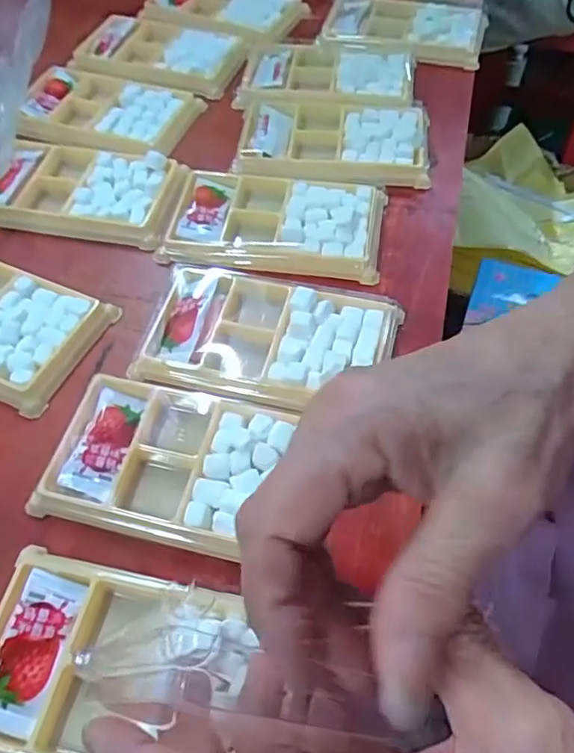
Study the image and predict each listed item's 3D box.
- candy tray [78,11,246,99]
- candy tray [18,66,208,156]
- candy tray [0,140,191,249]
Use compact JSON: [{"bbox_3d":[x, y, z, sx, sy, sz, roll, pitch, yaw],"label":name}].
[{"bbox_3d":[-0.103,-0.267,0.477,0.129,0.020,0.079,17,58,12],"label":"candy tray"},{"bbox_3d":[-0.135,-0.198,0.436,0.124,0.021,0.078,16,58,11],"label":"candy tray"},{"bbox_3d":[-0.137,-0.126,0.392,0.133,0.024,0.076,8,57,7],"label":"candy tray"}]

